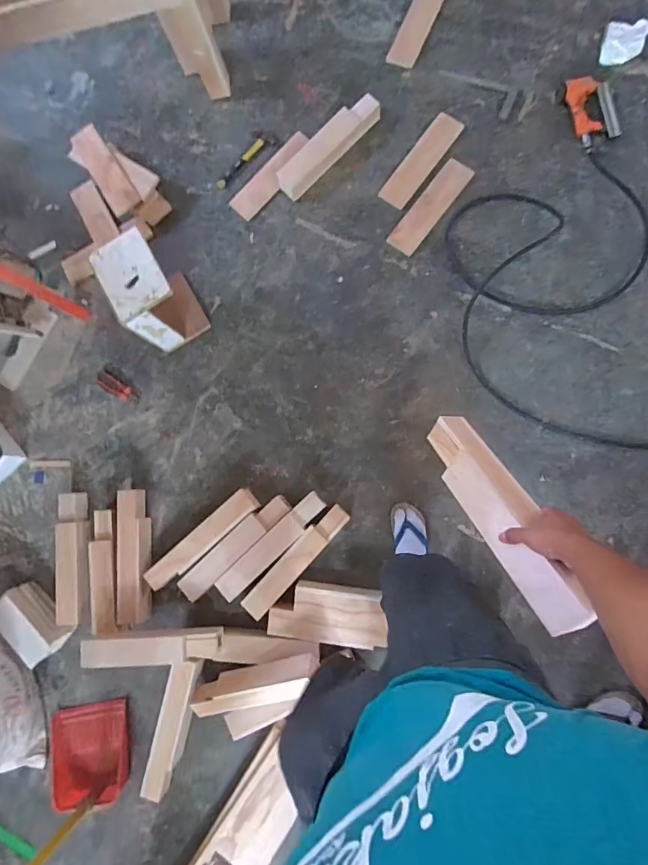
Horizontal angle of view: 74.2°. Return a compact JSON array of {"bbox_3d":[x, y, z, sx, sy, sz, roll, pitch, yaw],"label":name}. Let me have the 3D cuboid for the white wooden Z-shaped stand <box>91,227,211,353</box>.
[{"bbox_3d":[-0.573,-0.461,1.443,0.204,0.312,0.286,-35,82,1],"label":"white wooden Z-shaped stand"}]

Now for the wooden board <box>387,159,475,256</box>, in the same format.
[{"bbox_3d":[0.381,-0.808,1.539,0.107,0.013,0.382,38,89,8],"label":"wooden board"}]

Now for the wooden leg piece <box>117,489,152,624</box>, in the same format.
[{"bbox_3d":[-0.648,0.424,1.478,0.122,0.075,0.448,-7,83,5],"label":"wooden leg piece"}]

